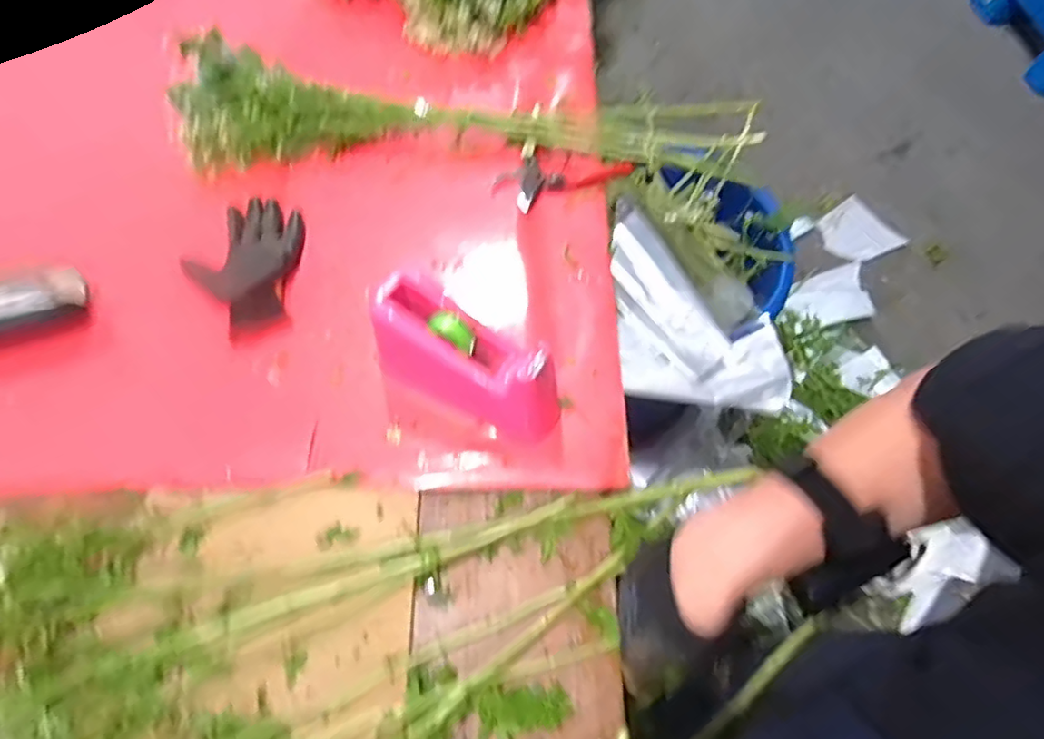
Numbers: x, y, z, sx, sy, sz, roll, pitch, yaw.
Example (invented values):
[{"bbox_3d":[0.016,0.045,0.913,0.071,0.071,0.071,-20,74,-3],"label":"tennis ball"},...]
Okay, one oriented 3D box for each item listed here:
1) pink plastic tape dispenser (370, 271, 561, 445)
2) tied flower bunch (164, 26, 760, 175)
[{"bbox_3d":[-0.051,-0.006,0.591,0.201,0.105,0.080,23,64,12],"label":"pink plastic tape dispenser"},{"bbox_3d":[-0.071,-0.364,0.807,0.784,0.112,0.172,-4,62,-2],"label":"tied flower bunch"}]

